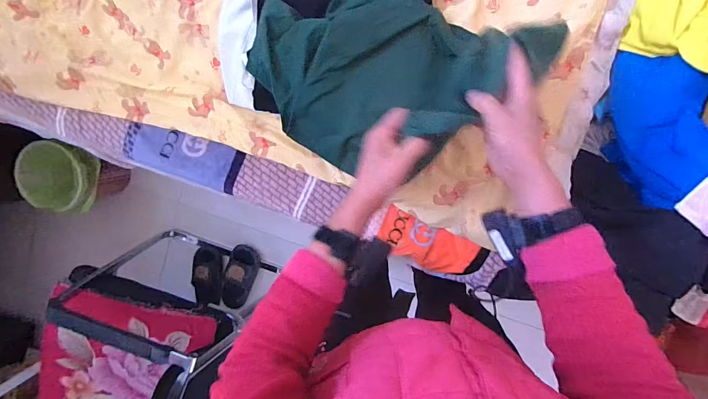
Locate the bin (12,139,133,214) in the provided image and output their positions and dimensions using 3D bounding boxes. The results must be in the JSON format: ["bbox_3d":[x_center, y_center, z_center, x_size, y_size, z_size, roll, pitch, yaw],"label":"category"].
[{"bbox_3d":[-1.011,-0.090,1.265,0.243,0.249,0.230,6,100,4],"label":"bin"}]

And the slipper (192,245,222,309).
[{"bbox_3d":[-0.600,0.314,1.432,0.104,0.044,0.240,4,100,5],"label":"slipper"}]

